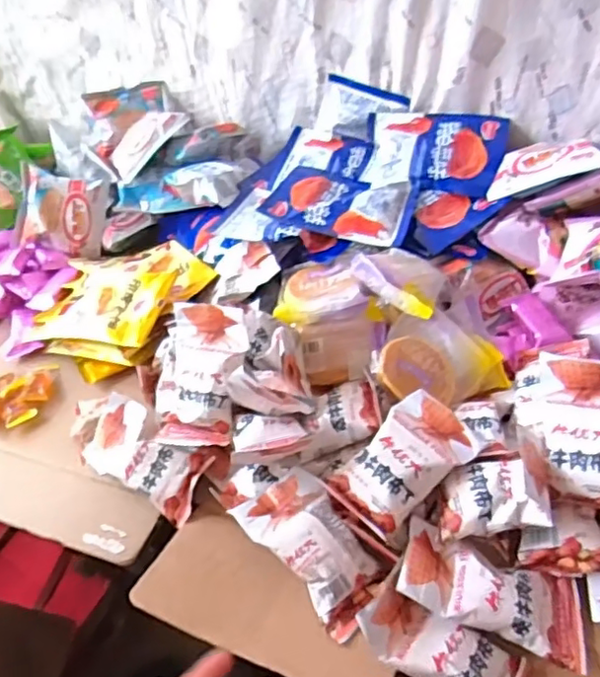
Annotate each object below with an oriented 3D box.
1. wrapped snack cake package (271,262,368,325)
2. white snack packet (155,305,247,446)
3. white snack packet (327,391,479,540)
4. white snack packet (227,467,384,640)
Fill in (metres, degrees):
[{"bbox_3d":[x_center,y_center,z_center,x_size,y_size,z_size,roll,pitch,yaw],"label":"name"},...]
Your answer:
[{"bbox_3d":[0.020,-0.058,0.654,0.091,0.024,0.093,-6,43,1],"label":"wrapped snack cake package"},{"bbox_3d":[-0.103,0.035,0.604,0.094,0.028,0.134,8,85,24],"label":"white snack packet"},{"bbox_3d":[0.089,0.104,0.525,0.127,0.034,0.071,-32,48,-25],"label":"white snack packet"},{"bbox_3d":[0.010,0.171,0.516,0.074,0.030,0.138,-30,48,-24],"label":"white snack packet"}]

